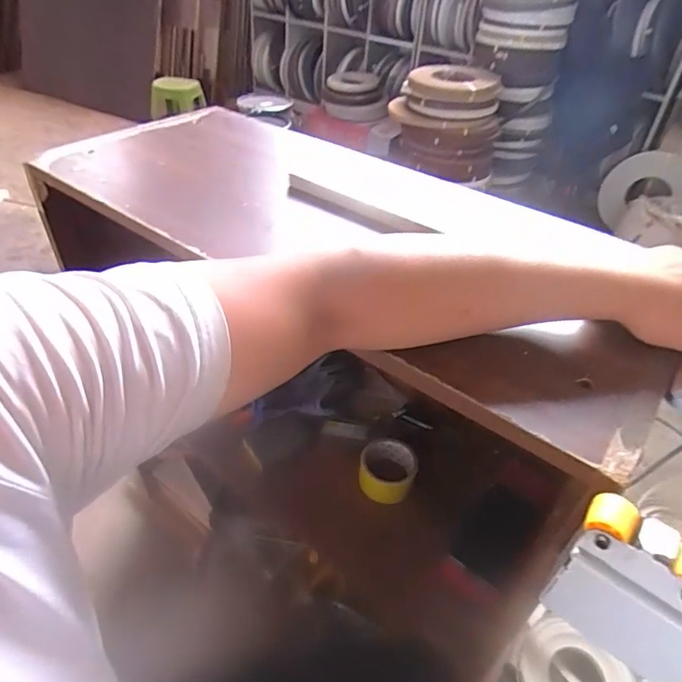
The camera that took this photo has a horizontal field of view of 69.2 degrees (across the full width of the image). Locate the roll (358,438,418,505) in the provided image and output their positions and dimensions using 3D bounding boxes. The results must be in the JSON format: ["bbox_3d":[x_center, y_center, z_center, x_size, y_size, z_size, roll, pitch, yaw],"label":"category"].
[{"bbox_3d":[0.073,0.207,0.786,0.088,0.041,0.100,17,43,15],"label":"roll"}]

